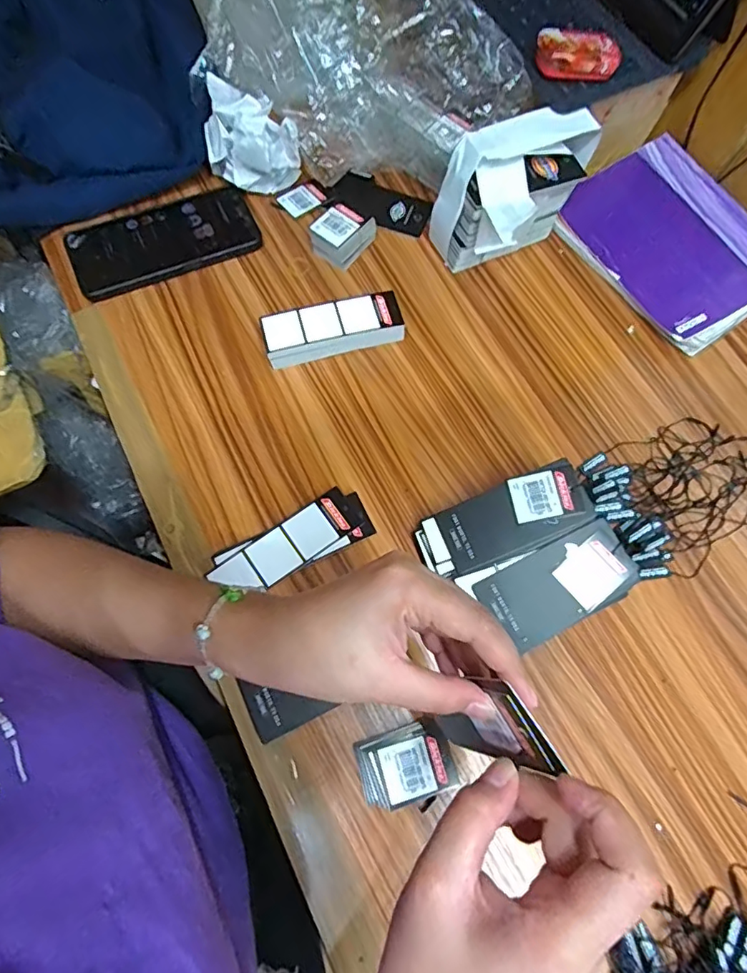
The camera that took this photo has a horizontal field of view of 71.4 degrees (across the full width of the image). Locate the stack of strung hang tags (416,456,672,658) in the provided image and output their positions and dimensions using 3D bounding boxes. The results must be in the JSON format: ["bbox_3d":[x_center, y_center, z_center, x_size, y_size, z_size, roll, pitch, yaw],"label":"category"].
[{"bbox_3d":[0.129,0.073,0.381,0.112,0.044,0.065,-25,73,-11],"label":"stack of strung hang tags"}]

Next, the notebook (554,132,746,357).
[{"bbox_3d":[0.292,-0.239,0.509,0.157,0.030,0.200,-34,75,-13],"label":"notebook"}]

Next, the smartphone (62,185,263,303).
[{"bbox_3d":[-0.197,-0.233,0.491,0.168,0.013,0.083,-24,73,-11],"label":"smartphone"}]

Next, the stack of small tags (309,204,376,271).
[{"bbox_3d":[-0.030,-0.238,0.491,0.042,0.033,0.049,37,73,10],"label":"stack of small tags"}]

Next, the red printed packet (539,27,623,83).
[{"bbox_3d":[0.170,-0.358,0.435,0.069,0.022,0.034,1,70,-2],"label":"red printed packet"}]

